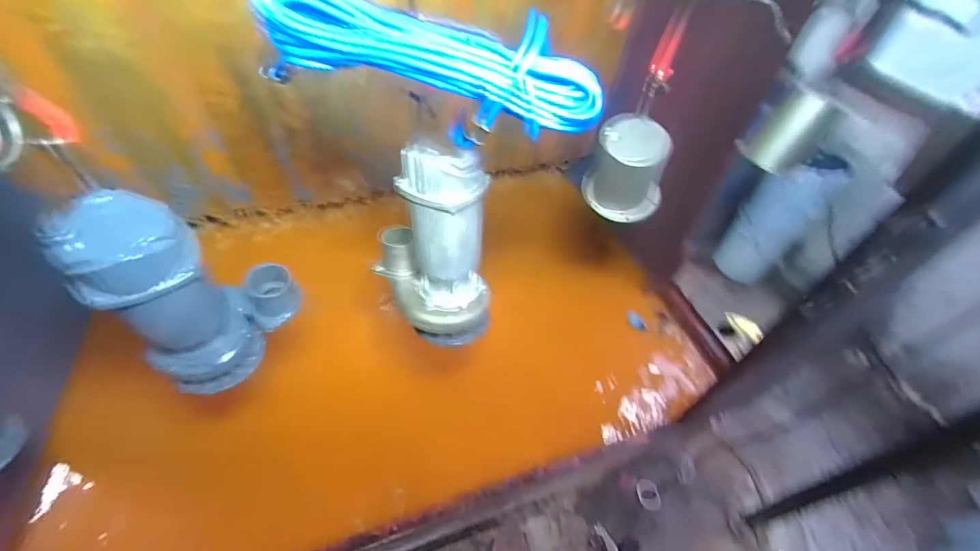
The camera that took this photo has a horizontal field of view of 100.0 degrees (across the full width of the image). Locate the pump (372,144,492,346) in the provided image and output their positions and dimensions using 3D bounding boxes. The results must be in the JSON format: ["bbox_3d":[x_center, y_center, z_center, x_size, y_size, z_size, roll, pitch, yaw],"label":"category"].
[{"bbox_3d":[-0.102,-0.052,0.755,0.206,0.370,0.194,-10,51,-10],"label":"pump"}]

